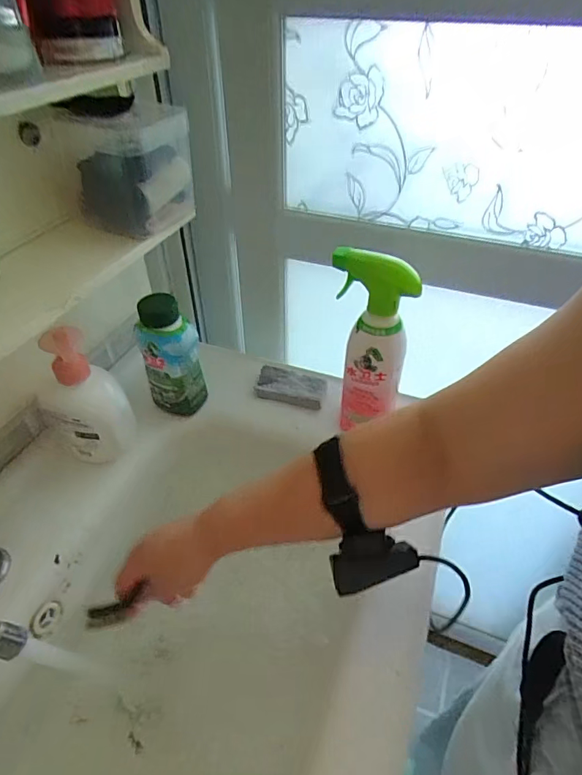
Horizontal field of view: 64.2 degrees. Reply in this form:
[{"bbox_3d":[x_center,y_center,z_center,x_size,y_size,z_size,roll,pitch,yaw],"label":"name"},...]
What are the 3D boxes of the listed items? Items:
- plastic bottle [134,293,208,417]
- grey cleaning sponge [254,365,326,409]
[{"bbox_3d":[-0.149,-0.036,0.578,0.062,0.156,0.048,17,45,17],"label":"plastic bottle"},{"bbox_3d":[-0.001,-0.001,0.643,0.094,0.011,0.060,12,43,12],"label":"grey cleaning sponge"}]

